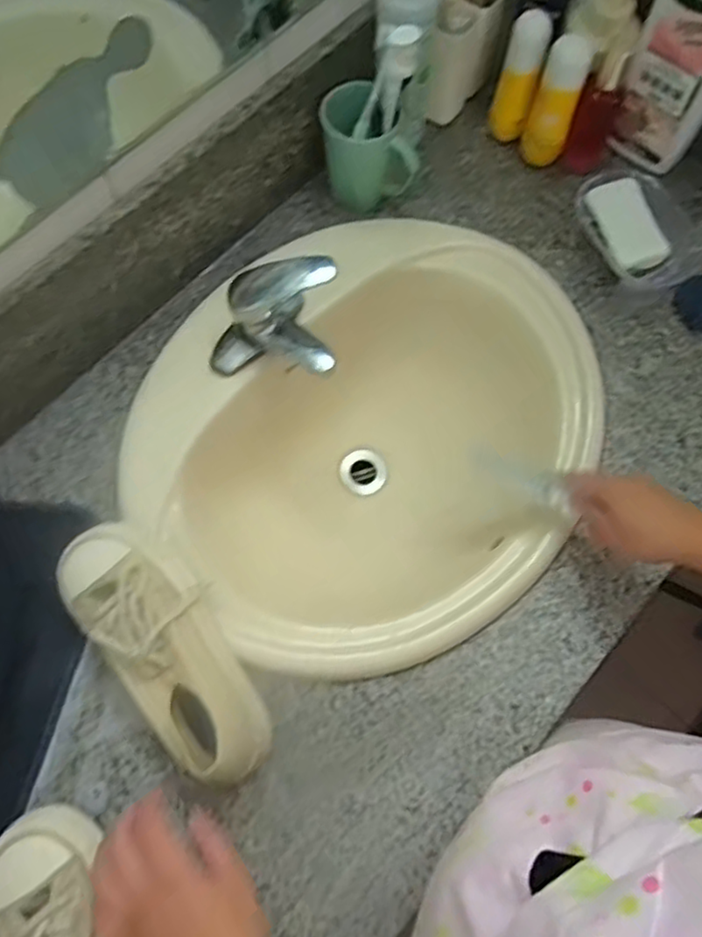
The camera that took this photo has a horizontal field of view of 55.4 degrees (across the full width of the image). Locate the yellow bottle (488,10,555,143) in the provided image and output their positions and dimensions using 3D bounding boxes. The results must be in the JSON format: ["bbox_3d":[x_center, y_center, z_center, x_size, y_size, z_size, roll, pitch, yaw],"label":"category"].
[{"bbox_3d":[0.190,-0.438,0.761,0.045,0.140,0.034,18,72,7],"label":"yellow bottle"}]

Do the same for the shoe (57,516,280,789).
[{"bbox_3d":[-0.162,0.154,0.597,0.102,0.066,0.256,-39,78,-17],"label":"shoe"}]

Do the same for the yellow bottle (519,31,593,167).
[{"bbox_3d":[0.226,-0.404,0.743,0.049,0.134,0.036,18,72,7],"label":"yellow bottle"}]

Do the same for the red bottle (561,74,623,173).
[{"bbox_3d":[0.275,-0.391,0.766,0.047,0.112,0.033,14,72,5],"label":"red bottle"}]

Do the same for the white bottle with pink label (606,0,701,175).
[{"bbox_3d":[0.357,-0.441,0.707,0.111,0.244,0.055,32,71,7],"label":"white bottle with pink label"}]

